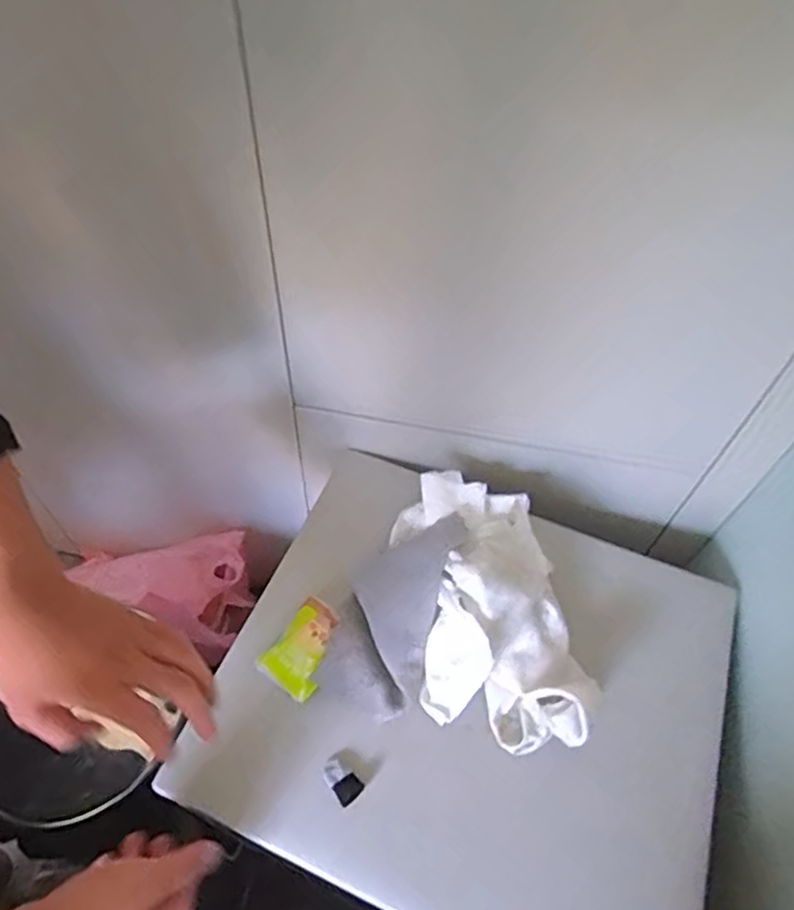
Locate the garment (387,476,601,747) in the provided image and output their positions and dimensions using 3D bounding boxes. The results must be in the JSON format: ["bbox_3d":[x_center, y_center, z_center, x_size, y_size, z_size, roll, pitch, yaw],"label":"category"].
[{"bbox_3d":[0.078,0.111,0.525,0.137,0.081,0.248,-8,54,-6],"label":"garment"}]

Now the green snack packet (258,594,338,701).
[{"bbox_3d":[-0.075,0.159,0.523,0.051,0.012,0.073,30,59,20],"label":"green snack packet"}]

